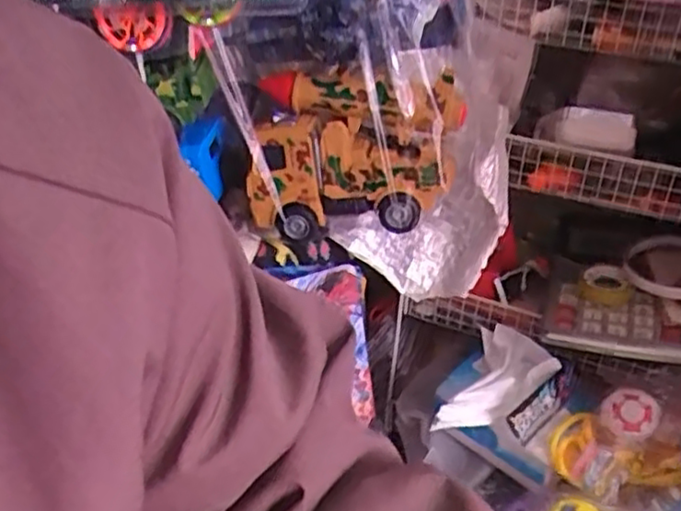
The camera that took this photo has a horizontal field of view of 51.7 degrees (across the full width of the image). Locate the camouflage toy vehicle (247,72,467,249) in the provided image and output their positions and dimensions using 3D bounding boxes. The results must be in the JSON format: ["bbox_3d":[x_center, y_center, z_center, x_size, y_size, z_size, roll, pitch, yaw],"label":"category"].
[{"bbox_3d":[0.008,-0.071,0.497,0.146,0.107,0.048,1,35,11],"label":"camouflage toy vehicle"}]

